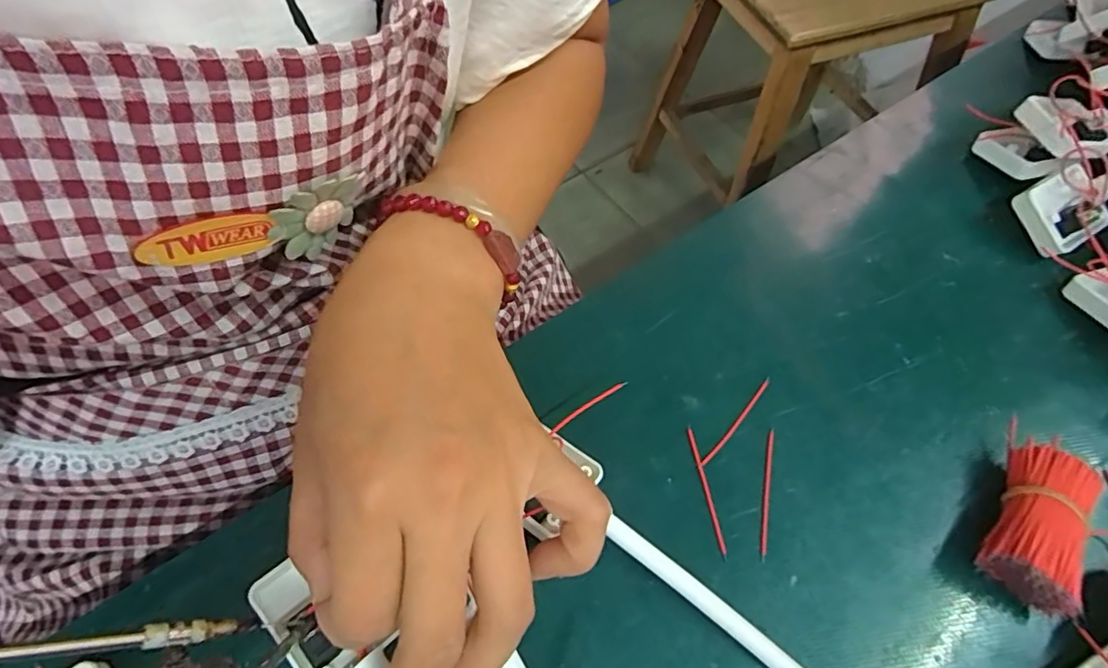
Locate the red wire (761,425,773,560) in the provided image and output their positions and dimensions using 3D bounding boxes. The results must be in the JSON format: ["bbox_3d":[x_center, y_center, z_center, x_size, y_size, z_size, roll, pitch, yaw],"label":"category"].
[{"bbox_3d":[0.091,0.067,0.240,0.004,0.004,0.056,11,60,8],"label":"red wire"}]

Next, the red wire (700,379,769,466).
[{"bbox_3d":[0.083,0.039,0.254,0.004,0.004,0.055,37,67,21],"label":"red wire"}]

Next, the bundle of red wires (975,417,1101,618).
[{"bbox_3d":[0.197,0.070,0.225,0.032,0.026,0.070,25,63,16],"label":"bundle of red wires"}]

